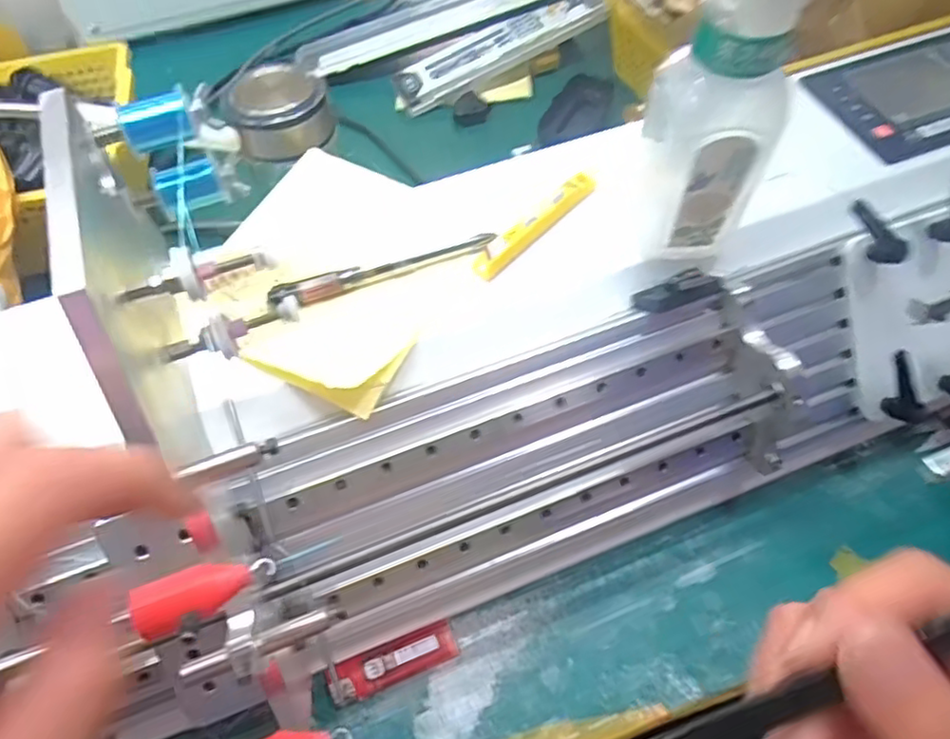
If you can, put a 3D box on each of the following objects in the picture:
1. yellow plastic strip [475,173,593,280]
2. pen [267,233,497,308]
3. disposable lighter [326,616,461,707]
[{"bbox_3d":[0.037,-0.089,0.387,0.015,0.014,0.100,37,64,24],"label":"yellow plastic strip"},{"bbox_3d":[-0.052,-0.059,0.371,0.132,0.010,0.016,-20,57,-11],"label":"pen"},{"bbox_3d":[-0.048,0.175,0.385,0.077,0.015,0.023,-21,57,-12],"label":"disposable lighter"}]

